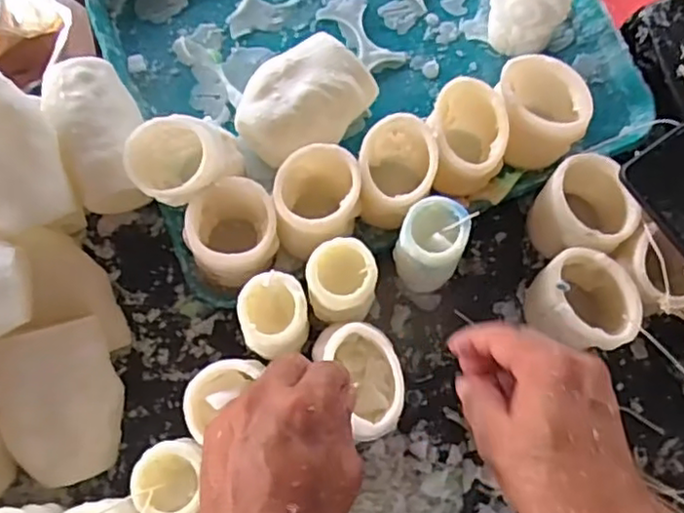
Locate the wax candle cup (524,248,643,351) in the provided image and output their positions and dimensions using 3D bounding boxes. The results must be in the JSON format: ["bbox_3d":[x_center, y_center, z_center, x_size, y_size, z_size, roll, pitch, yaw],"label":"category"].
[{"bbox_3d":[0.188,0.039,0.523,0.074,0.082,0.060,31,77,6],"label":"wax candle cup"}]

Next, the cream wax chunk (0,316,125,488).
[{"bbox_3d":[-0.213,0.113,0.499,0.083,0.065,0.114,-15,77,-5],"label":"cream wax chunk"}]

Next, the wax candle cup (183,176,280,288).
[{"bbox_3d":[-0.084,-0.016,0.516,0.065,0.063,0.074,-6,76,-3],"label":"wax candle cup"}]

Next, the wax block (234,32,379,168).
[{"bbox_3d":[-0.032,-0.133,0.574,0.120,0.056,0.086,-44,81,-11],"label":"wax block"}]

